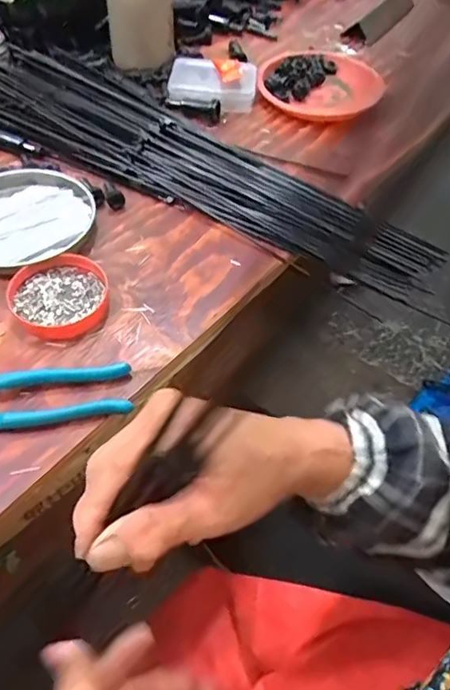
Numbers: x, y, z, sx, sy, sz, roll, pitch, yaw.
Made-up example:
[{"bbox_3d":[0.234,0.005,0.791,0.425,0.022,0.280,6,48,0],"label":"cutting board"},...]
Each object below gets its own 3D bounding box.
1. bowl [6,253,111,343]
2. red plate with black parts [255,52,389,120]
[{"bbox_3d":[-0.137,-0.040,0.443,0.077,0.015,0.078,1,53,-2],"label":"bowl"},{"bbox_3d":[0.117,-0.327,0.667,0.155,0.022,0.128,-17,56,-15],"label":"red plate with black parts"}]

